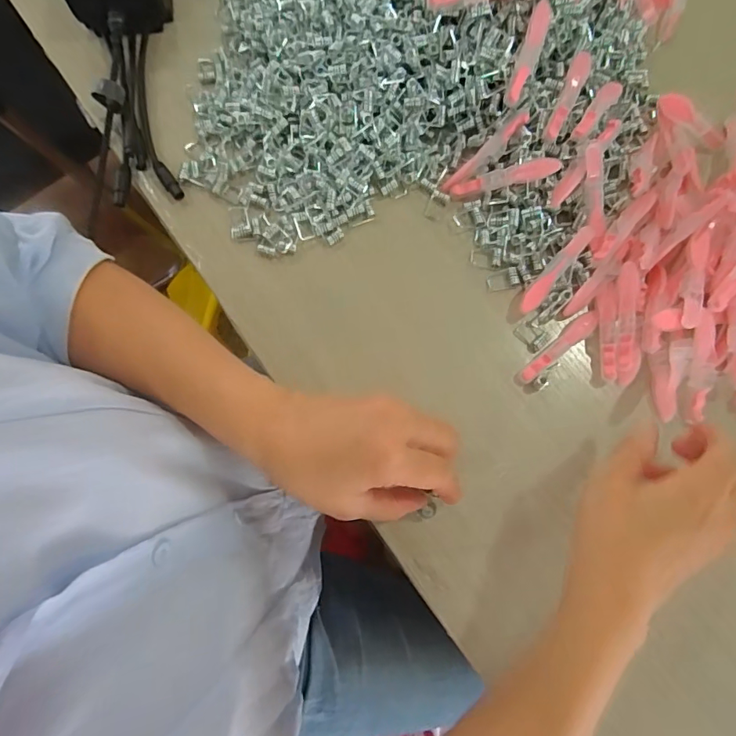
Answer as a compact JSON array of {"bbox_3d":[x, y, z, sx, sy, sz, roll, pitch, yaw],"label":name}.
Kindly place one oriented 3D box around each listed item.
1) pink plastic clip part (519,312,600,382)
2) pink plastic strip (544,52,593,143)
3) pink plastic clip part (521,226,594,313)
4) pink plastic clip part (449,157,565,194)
[{"bbox_3d":[0.138,-0.015,0.341,0.074,0.007,0.014,-36,81,-6],"label":"pink plastic clip part"},{"bbox_3d":[0.151,-0.206,0.353,0.013,0.009,0.078,26,80,5],"label":"pink plastic strip"},{"bbox_3d":[0.138,-0.072,0.344,0.013,0.015,0.074,40,82,7],"label":"pink plastic clip part"},{"bbox_3d":[0.103,-0.143,0.353,0.078,0.011,0.011,-7,78,21],"label":"pink plastic clip part"}]

